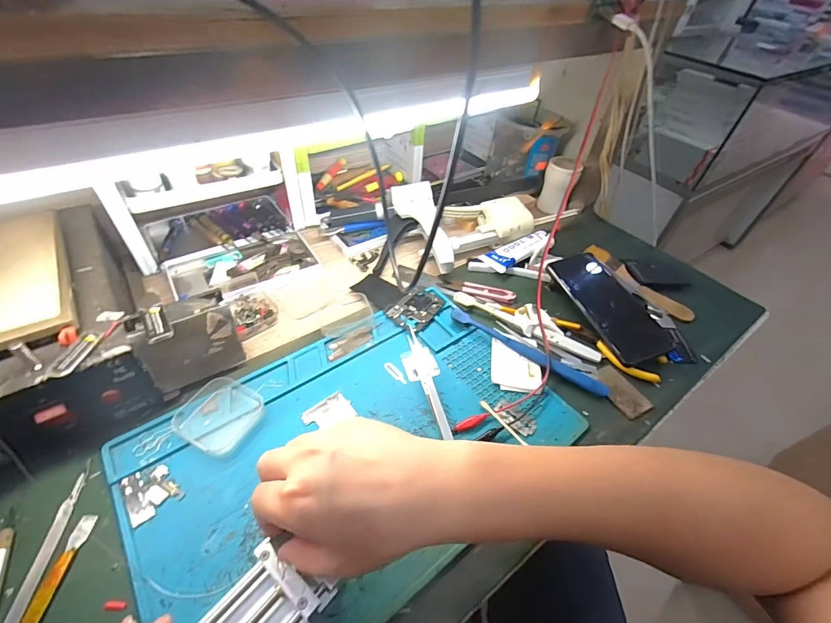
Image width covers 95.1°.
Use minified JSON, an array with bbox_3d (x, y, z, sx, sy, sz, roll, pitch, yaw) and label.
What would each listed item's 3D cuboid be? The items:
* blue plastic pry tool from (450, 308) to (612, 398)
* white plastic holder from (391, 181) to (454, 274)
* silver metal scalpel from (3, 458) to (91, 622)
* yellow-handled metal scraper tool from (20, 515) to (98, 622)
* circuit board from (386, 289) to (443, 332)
[{"bbox_3d":[0.127,0.043,0.436,0.190,0.014,0.024,26,49,18],"label":"blue plastic pry tool"},{"bbox_3d":[0.015,-0.120,0.531,0.054,0.021,0.153,-16,67,-19],"label":"white plastic holder"},{"bbox_3d":[-0.273,0.175,0.280,0.011,0.004,0.128,-1,46,-7],"label":"silver metal scalpel"},{"bbox_3d":[-0.257,0.203,0.255,0.014,0.006,0.122,4,46,-2],"label":"yellow-handled metal scraper tool"},{"bbox_3d":[0.001,-0.004,0.476,0.048,0.004,0.069,32,51,23],"label":"circuit board"}]

